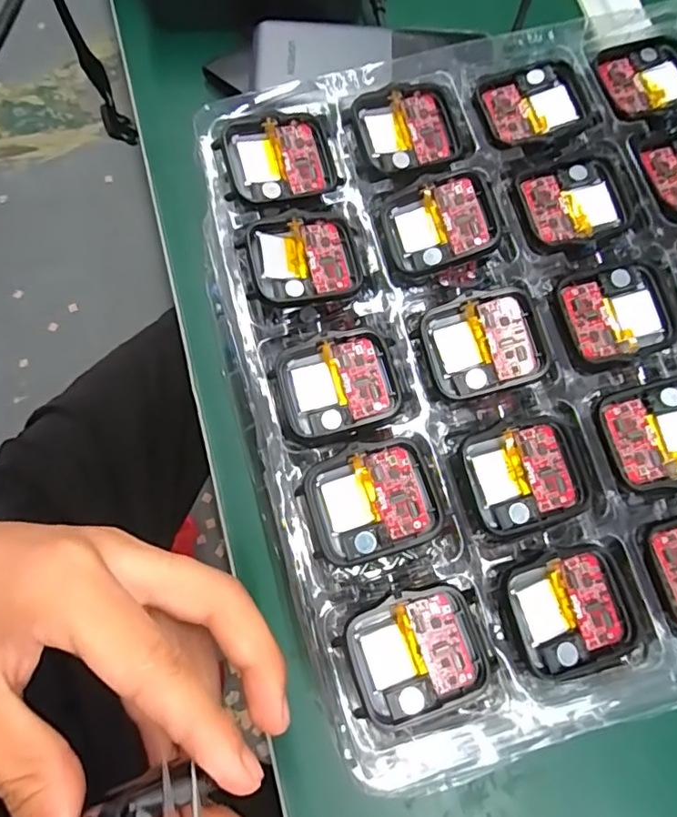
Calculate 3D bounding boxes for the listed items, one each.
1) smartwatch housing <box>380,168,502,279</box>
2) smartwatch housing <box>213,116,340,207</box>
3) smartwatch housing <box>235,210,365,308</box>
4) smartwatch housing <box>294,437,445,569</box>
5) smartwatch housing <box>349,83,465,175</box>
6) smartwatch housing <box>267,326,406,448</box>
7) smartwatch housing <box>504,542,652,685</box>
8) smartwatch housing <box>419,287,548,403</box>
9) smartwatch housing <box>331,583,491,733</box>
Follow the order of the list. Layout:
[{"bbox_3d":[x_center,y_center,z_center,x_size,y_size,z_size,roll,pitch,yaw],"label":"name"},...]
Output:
[{"bbox_3d":[0.042,-0.074,0.216,0.042,0.009,0.036,-13,77,-6],"label":"smartwatch housing"},{"bbox_3d":[-0.025,-0.103,0.223,0.045,0.006,0.038,-8,77,-5],"label":"smartwatch housing"},{"bbox_3d":[-0.014,-0.060,0.214,0.045,0.006,0.037,-13,77,-6],"label":"smartwatch housing"},{"bbox_3d":[0.011,0.032,0.188,0.044,0.011,0.037,-18,78,-5],"label":"smartwatch housing"},{"bbox_3d":[0.031,-0.118,0.228,0.044,0.005,0.037,-13,77,-6],"label":"smartwatch housing"},{"bbox_3d":[-0.001,-0.008,0.206,0.046,0.011,0.039,-17,78,-7],"label":"smartwatch housing"},{"bbox_3d":[0.080,0.069,0.184,0.043,0.007,0.039,-16,77,-7],"label":"smartwatch housing"},{"bbox_3d":[0.055,-0.024,0.203,0.041,0.009,0.037,-14,77,-6],"label":"smartwatch housing"},{"bbox_3d":[0.025,0.082,0.181,0.044,0.011,0.038,-16,77,-7],"label":"smartwatch housing"}]

